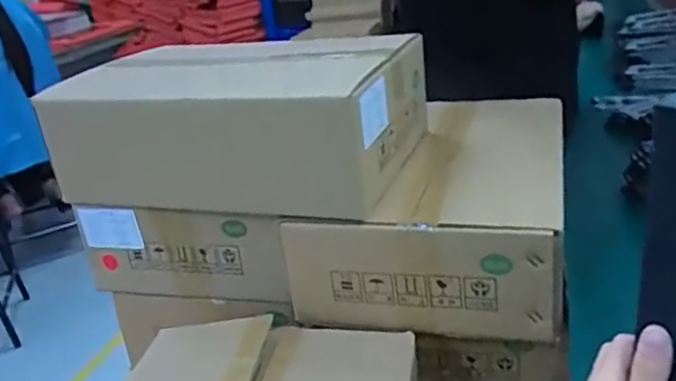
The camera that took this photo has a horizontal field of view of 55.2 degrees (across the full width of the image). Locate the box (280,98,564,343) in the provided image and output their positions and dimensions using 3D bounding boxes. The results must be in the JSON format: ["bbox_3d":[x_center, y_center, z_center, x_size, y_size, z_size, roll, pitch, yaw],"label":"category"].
[{"bbox_3d":[0.141,0.018,0.904,0.317,0.164,0.420,1,24,18],"label":"box"}]

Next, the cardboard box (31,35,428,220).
[{"bbox_3d":[-0.131,-0.096,0.892,0.442,0.165,0.320,3,25,22],"label":"cardboard box"}]

